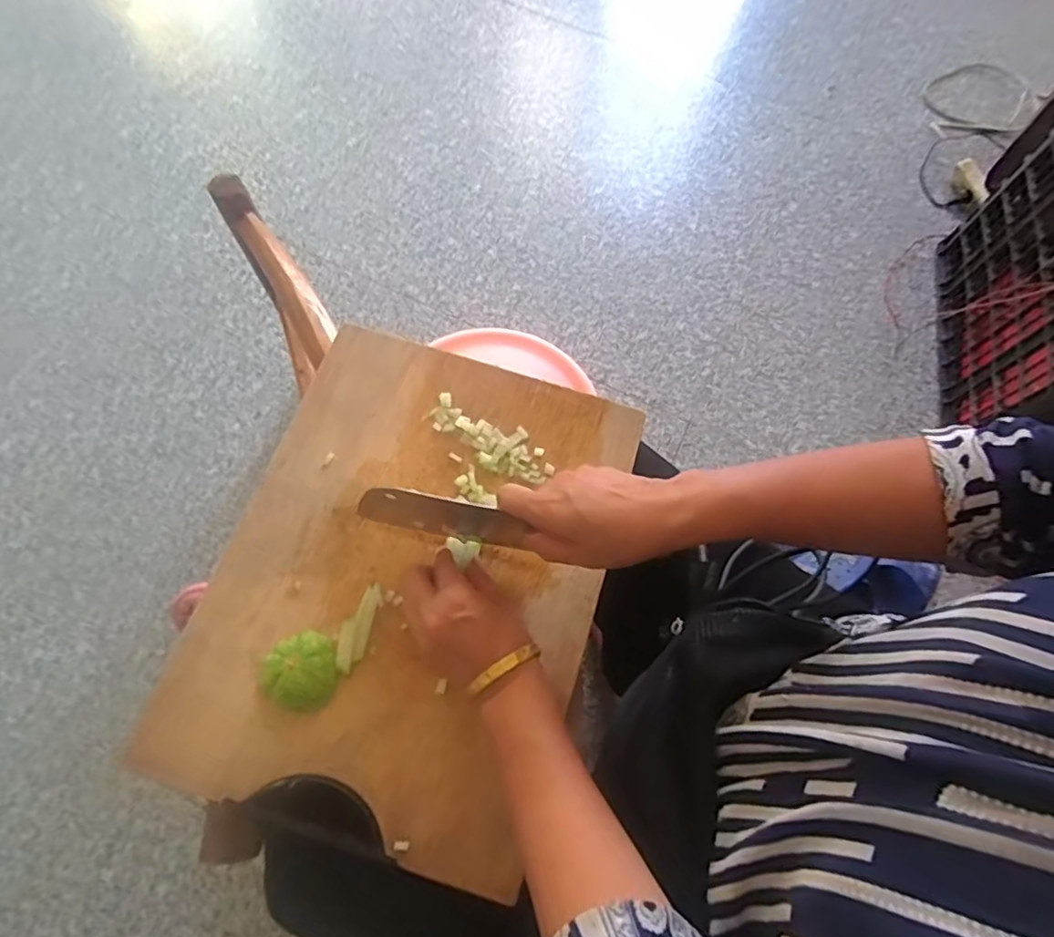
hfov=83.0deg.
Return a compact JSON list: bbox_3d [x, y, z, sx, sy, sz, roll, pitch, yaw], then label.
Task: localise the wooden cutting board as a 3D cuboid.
[{"bbox_3d":[-0.092,0.077,0.480,0.289,0.015,0.379,18,69,4],"label":"wooden cutting board"}]

